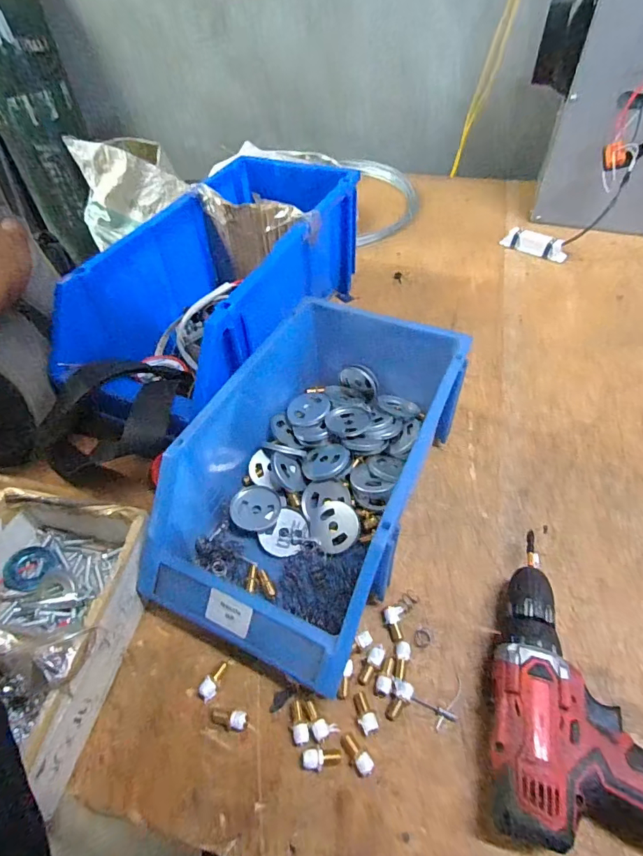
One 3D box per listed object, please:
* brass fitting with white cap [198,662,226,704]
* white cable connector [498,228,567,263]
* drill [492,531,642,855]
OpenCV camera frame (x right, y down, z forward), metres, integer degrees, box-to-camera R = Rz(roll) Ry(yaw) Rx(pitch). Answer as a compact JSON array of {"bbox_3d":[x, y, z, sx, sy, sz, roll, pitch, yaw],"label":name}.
[{"bbox_3d":[-0.088,0.207,0.364,0.012,0.010,0.031,18,40,19],"label":"brass fitting with white cap"},{"bbox_3d":[0.380,-0.328,0.792,0.111,0.031,0.031,35,60,28],"label":"white cable connector"},{"bbox_3d":[0.229,0.195,0.311,0.196,0.070,0.196,14,52,14],"label":"drill"}]

